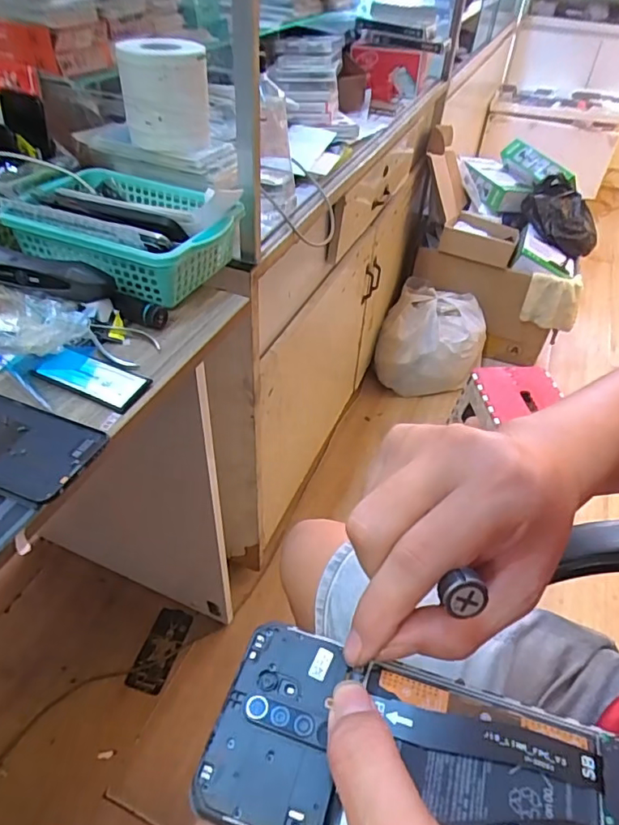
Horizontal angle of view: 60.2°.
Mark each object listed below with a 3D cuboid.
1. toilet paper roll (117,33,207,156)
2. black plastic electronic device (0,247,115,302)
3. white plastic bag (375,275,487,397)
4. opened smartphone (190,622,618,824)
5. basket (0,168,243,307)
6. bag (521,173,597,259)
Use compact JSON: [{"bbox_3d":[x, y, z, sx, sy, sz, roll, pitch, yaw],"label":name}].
[{"bbox_3d":[-0.164,-0.364,0.612,0.095,0.098,0.087,-8,43,-13],"label":"toilet paper roll"},{"bbox_3d":[-0.258,-0.133,0.509,0.136,0.037,0.025,4,44,0],"label":"black plastic electronic device"},{"bbox_3d":[0.363,-0.216,1.598,0.297,0.229,0.268,14,44,10],"label":"white plastic bag"},{"bbox_3d":[0.042,0.132,0.195,0.157,0.007,0.072,12,43,11],"label":"opened smartphone"},{"bbox_3d":[-0.199,-0.207,0.598,0.231,0.071,0.168,18,45,14],"label":"basket"},{"bbox_3d":[0.759,-0.588,1.620,0.234,0.169,0.186,20,46,16],"label":"bag"}]

